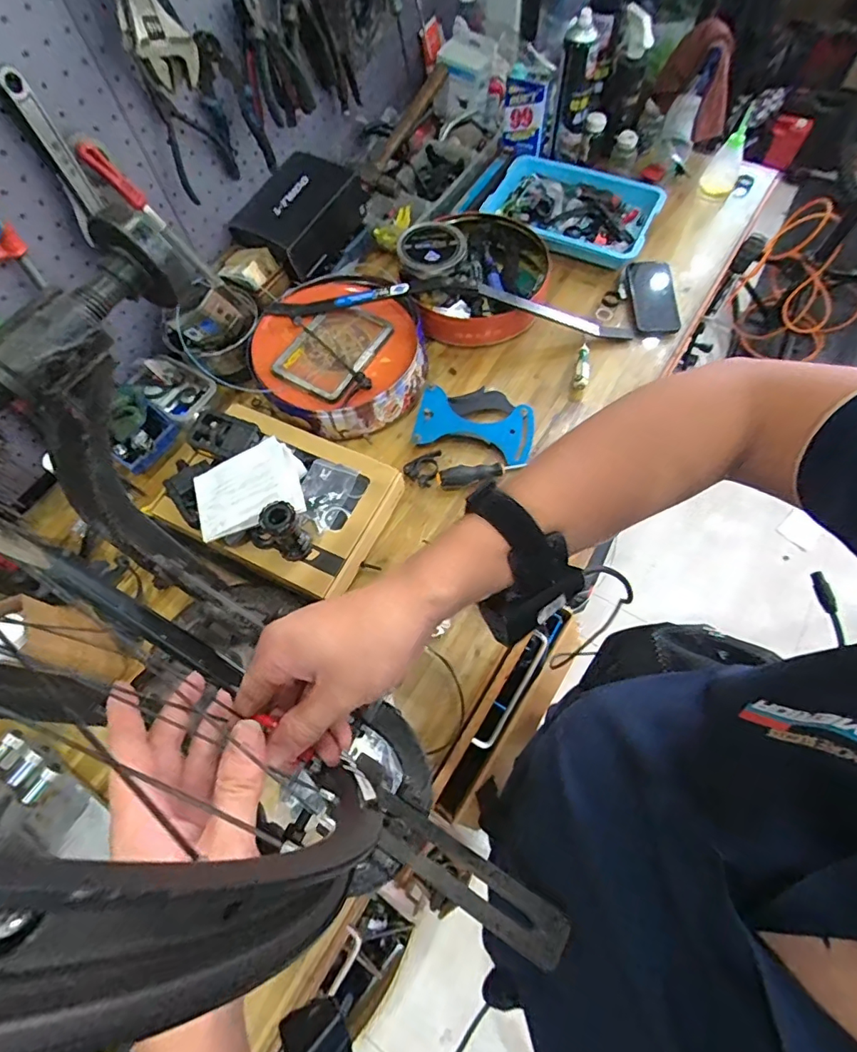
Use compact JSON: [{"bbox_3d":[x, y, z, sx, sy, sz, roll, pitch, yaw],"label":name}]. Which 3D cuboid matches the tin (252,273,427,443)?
[{"bbox_3d":[-0.143,-0.294,0.864,0.274,0.081,0.291,18,68,11],"label":"tin"}]

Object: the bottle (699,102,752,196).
[{"bbox_3d":[0.607,-0.750,1.020,0.069,0.149,0.038,25,69,14],"label":"bottle"}]

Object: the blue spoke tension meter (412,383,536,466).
[{"bbox_3d":[0.080,-0.174,0.842,0.193,0.036,0.127,11,66,8],"label":"blue spoke tension meter"}]

